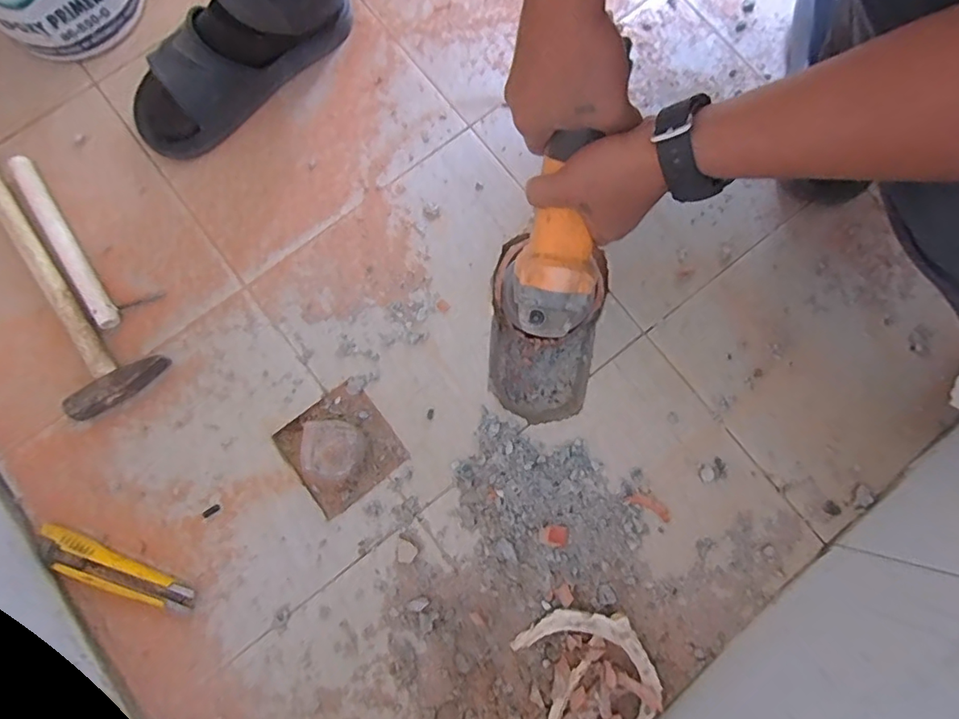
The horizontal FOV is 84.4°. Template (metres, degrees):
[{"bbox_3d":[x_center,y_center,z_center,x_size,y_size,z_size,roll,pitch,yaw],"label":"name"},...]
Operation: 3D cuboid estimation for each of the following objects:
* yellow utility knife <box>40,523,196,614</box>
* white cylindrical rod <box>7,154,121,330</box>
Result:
[{"bbox_3d":[-0.341,0.200,0.496,0.150,0.018,0.033,23,81,4],"label":"yellow utility knife"},{"bbox_3d":[-0.427,-0.123,0.542,0.022,0.024,0.213,-34,81,-5],"label":"white cylindrical rod"}]

